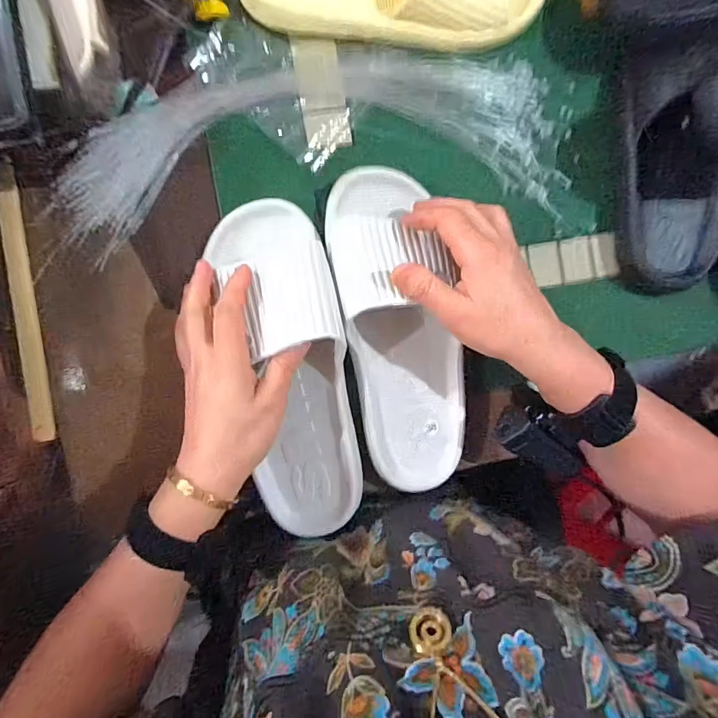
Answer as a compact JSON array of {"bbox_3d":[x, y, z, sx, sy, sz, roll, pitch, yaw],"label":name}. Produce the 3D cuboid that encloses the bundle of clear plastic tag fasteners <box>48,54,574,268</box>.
[{"bbox_3d":[-0.027,-0.182,0.366,0.432,0.017,0.140,-8,91,-9],"label":"bundle of clear plastic tag fasteners"}]

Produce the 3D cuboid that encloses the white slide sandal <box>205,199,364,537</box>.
[{"bbox_3d":[-0.053,0.008,0.337,0.085,0.061,0.264,-9,96,-4],"label":"white slide sandal"}]

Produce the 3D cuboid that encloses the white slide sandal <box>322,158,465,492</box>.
[{"bbox_3d":[0.038,-0.021,0.346,0.098,0.057,0.256,-13,97,-4],"label":"white slide sandal"}]

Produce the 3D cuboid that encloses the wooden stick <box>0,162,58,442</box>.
[{"bbox_3d":[-0.269,-0.045,0.348,0.016,0.006,0.221,-9,91,-38],"label":"wooden stick"}]

